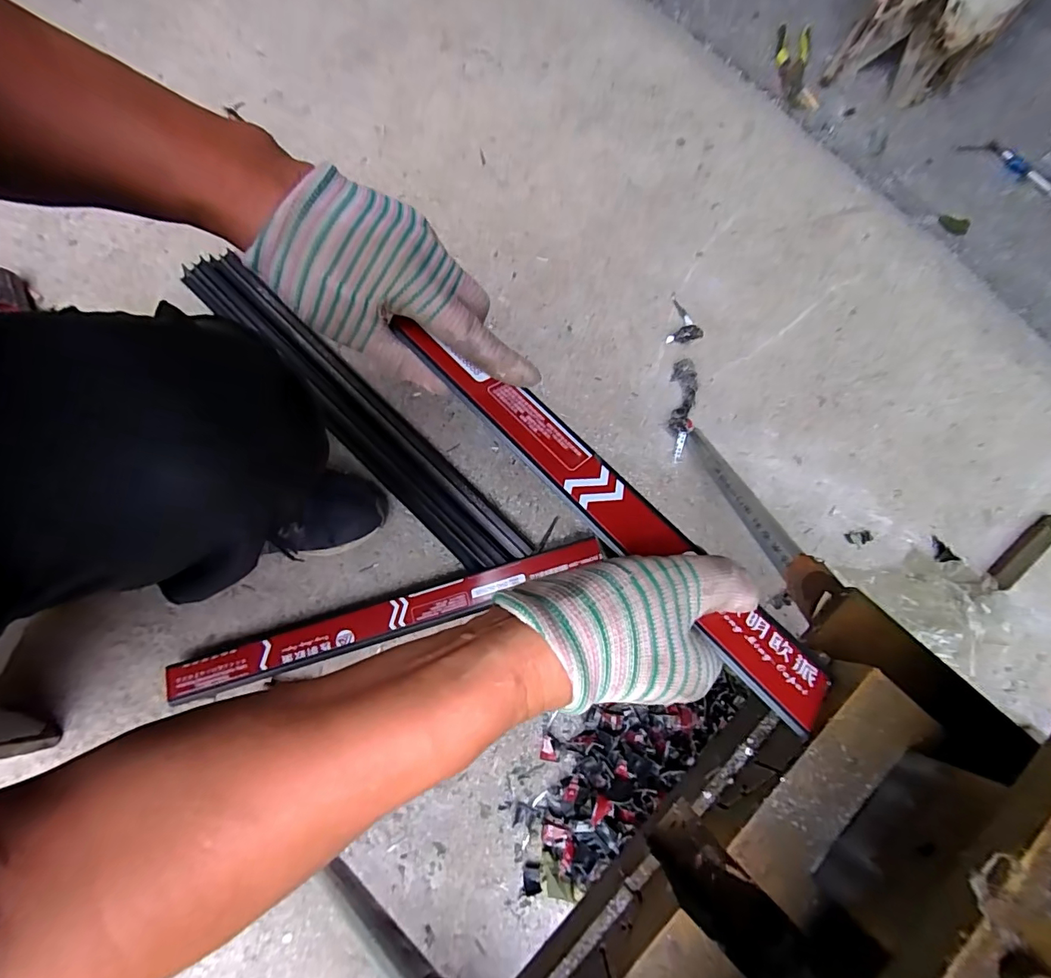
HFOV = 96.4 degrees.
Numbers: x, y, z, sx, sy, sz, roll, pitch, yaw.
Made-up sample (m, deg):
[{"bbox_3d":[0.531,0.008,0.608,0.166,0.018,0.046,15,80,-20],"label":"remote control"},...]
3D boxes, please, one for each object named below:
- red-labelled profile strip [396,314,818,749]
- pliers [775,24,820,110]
[{"bbox_3d":[0.041,0.006,0.263,0.295,0.007,0.043,44,55,11],"label":"red-labelled profile strip"},{"bbox_3d":[0.496,-0.779,0.861,0.067,0.019,0.190,4,75,0],"label":"pliers"}]

